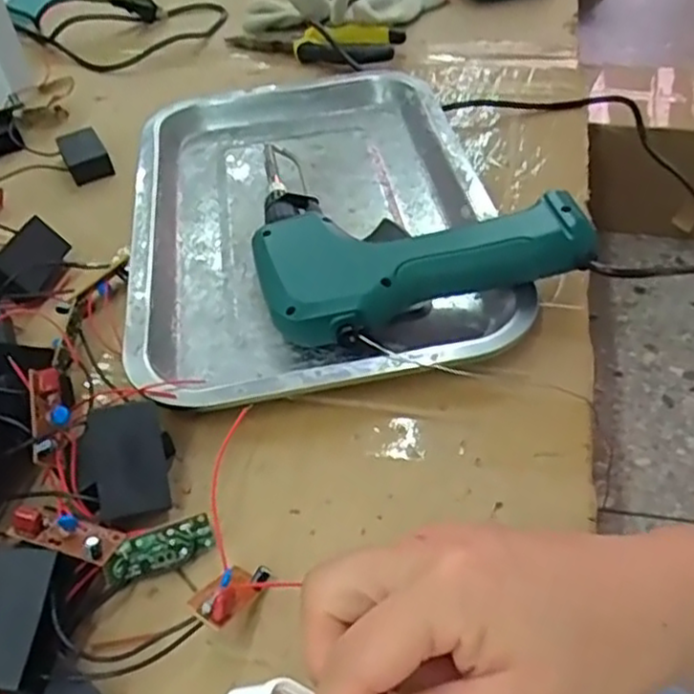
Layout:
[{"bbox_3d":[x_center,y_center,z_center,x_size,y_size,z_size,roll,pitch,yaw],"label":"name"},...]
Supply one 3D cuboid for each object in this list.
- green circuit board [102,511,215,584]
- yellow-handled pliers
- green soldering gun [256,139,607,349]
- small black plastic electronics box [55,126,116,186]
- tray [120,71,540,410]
[{"bbox_3d":[-0.077,0.083,0.295,0.044,0.018,0.004,-16,2,-19],"label":"green circuit board"},{"bbox_3d":[-0.031,-0.263,0.614,0.153,0.022,0.058,16,51,22],"label":"yellow-handled pliers"},{"bbox_3d":[0.026,-0.074,0.409,0.163,0.046,0.165,-14,46,-6],"label":"green soldering gun"},{"bbox_3d":[-0.189,-0.138,0.518,0.028,0.016,0.052,-23,48,-15],"label":"small black plastic electronics box"},{"bbox_3d":[-0.026,-0.088,0.447,0.207,0.023,0.308,-10,46,-2],"label":"tray"}]

